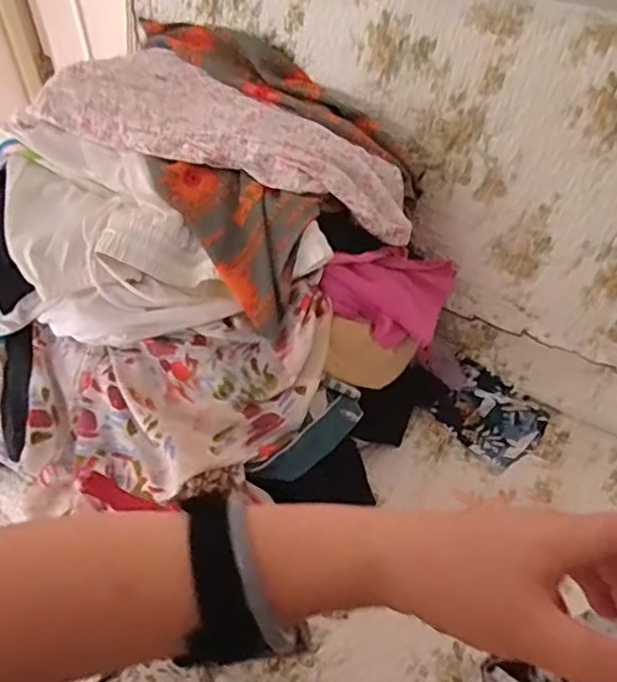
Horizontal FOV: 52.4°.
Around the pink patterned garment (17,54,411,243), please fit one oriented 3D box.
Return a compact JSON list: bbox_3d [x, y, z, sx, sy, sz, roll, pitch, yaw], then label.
[{"bbox_3d":[-0.090,-0.267,0.805,0.470,0.089,0.213,14,50,13],"label":"pink patterned garment"}]

